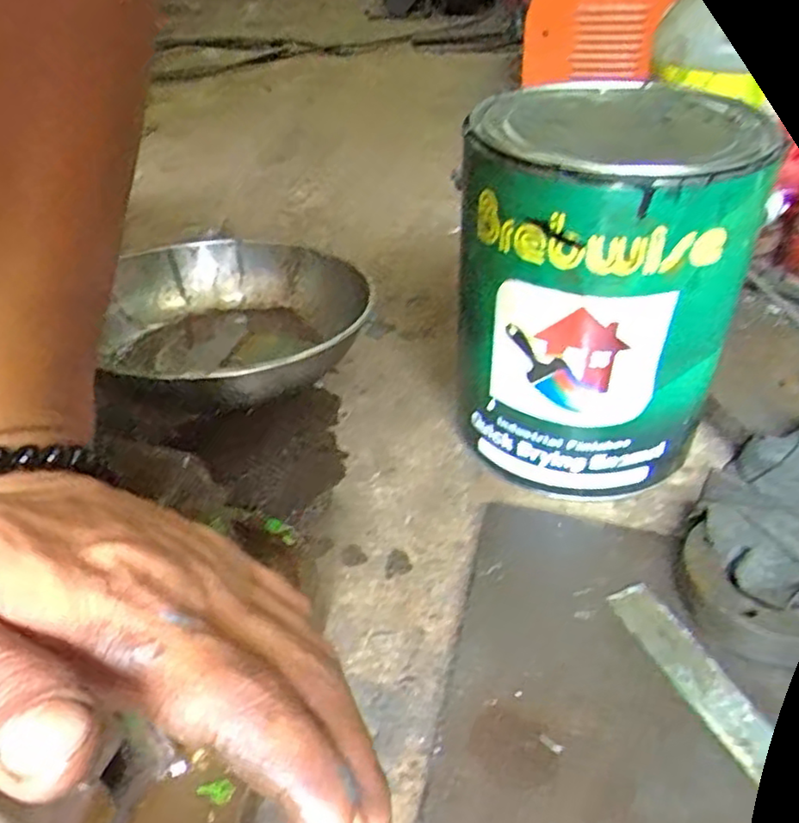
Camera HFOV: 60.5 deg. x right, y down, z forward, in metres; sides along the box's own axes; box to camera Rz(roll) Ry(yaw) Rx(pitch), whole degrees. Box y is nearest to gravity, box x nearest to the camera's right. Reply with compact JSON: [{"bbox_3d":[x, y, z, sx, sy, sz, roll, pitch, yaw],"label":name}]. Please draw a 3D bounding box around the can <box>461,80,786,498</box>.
[{"bbox_3d":[0.113,-0.066,0.414,0.151,0.206,0.152,1,36,4],"label":"can"}]

